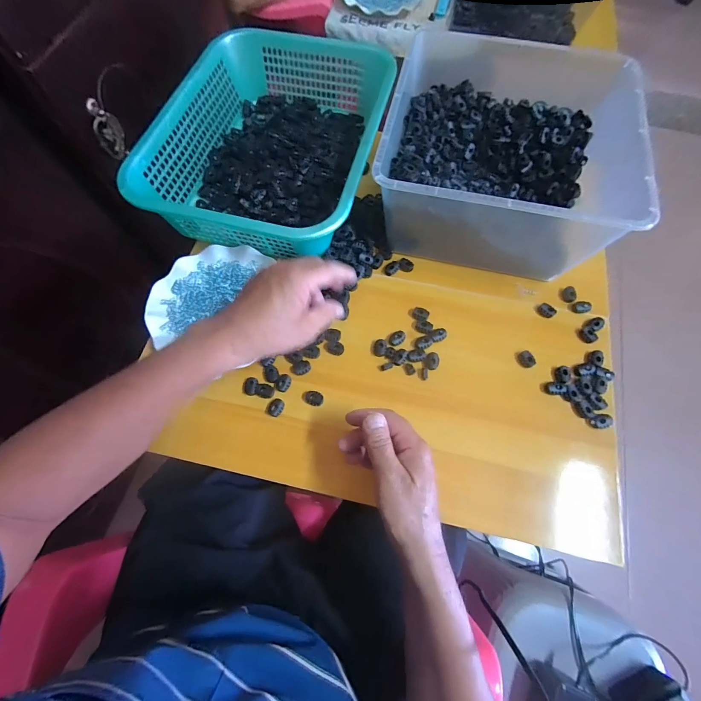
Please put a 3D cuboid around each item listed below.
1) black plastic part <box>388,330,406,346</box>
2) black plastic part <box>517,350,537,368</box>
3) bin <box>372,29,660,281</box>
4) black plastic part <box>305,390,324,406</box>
[{"bbox_3d":[0.062,-0.016,0.450,0.025,0.006,0.017,-32,72,-12],"label":"black plastic part"},{"bbox_3d":[0.227,0.011,0.438,0.017,0.010,0.022,-10,69,-4],"label":"black plastic part"},{"bbox_3d":[0.196,-0.252,0.464,0.293,0.135,0.275,12,69,5],"label":"bin"},{"bbox_3d":[-0.045,0.059,0.420,0.022,0.008,0.016,20,70,7],"label":"black plastic part"}]

